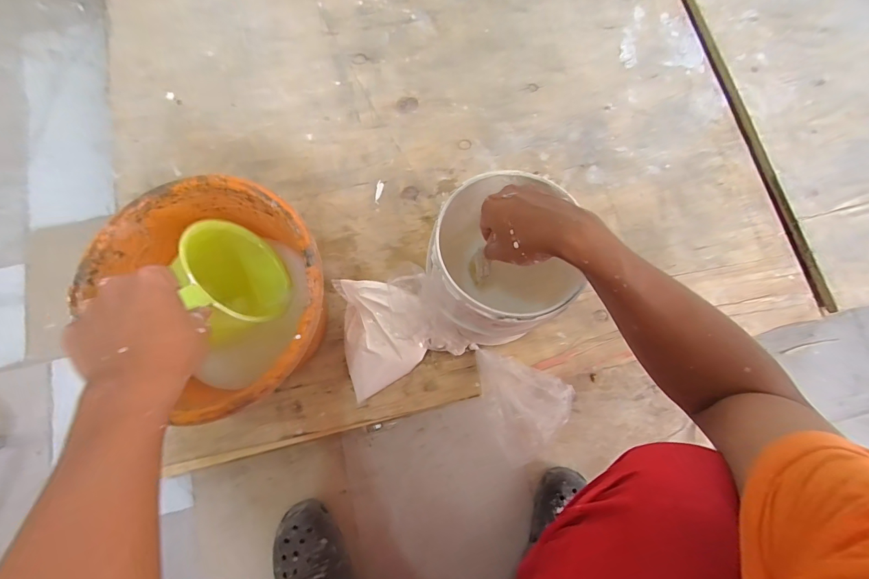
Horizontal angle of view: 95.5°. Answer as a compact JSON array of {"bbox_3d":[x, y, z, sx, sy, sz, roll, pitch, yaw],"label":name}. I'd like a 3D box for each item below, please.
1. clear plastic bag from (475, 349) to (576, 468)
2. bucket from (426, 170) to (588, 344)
[{"bbox_3d":[0.107,0.166,0.559,0.136,0.052,0.129,27,80,7],"label":"clear plastic bag"},{"bbox_3d":[0.085,-0.030,0.520,0.177,0.184,0.182,0,78,1],"label":"bucket"}]

